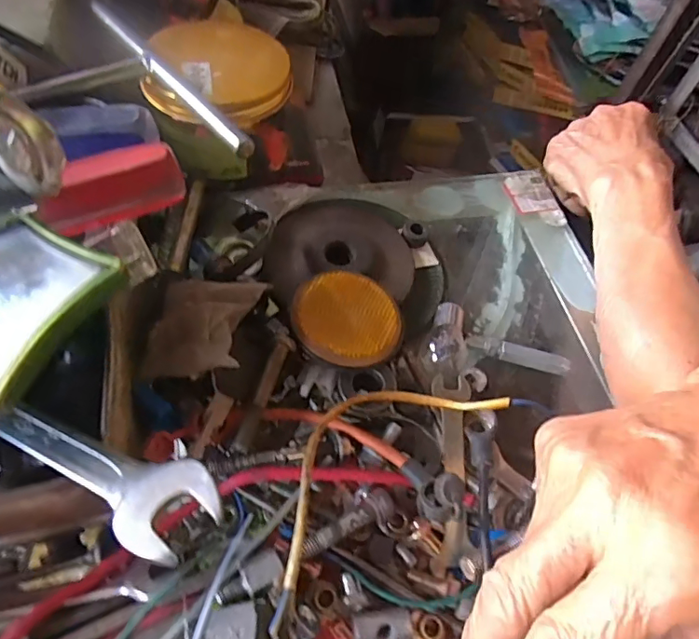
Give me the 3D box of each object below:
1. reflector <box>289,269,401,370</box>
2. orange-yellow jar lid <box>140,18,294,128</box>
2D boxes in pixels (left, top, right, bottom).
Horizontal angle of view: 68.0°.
[{"bbox_3d":[-0.001,0.000,0.253,0.052,0.015,0.051,4,58,-6],"label":"reflector"},{"bbox_3d":[-0.073,-0.144,0.296,0.076,0.020,0.072,1,57,-2],"label":"orange-yellow jar lid"}]

